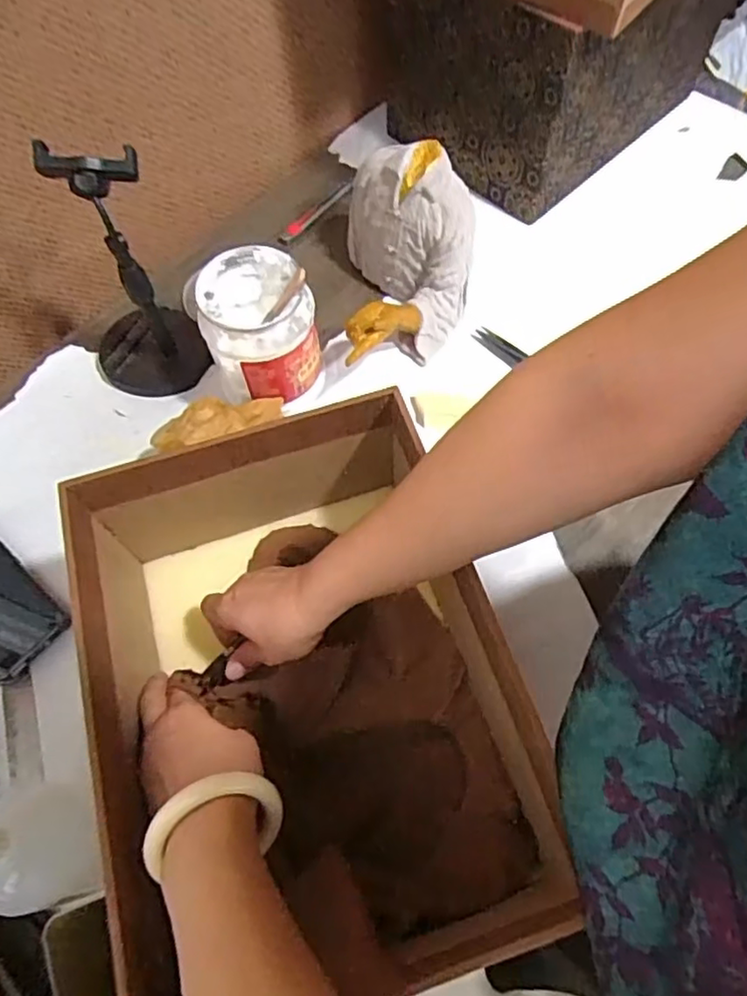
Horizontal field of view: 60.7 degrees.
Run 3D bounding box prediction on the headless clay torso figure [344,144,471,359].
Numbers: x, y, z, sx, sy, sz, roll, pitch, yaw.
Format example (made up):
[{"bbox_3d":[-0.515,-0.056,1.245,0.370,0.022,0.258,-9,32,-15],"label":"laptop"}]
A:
[{"bbox_3d":[0.040,-0.248,0.695,0.133,0.148,0.224,-2,63,0],"label":"headless clay torso figure"}]

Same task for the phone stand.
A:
[{"bbox_3d":[-0.258,-0.219,0.631,0.112,0.262,0.120,-31,67,-13],"label":"phone stand"}]

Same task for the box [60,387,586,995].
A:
[{"bbox_3d":[-0.049,0.129,0.460,0.257,0.161,0.323,-16,64,-7],"label":"box"}]

